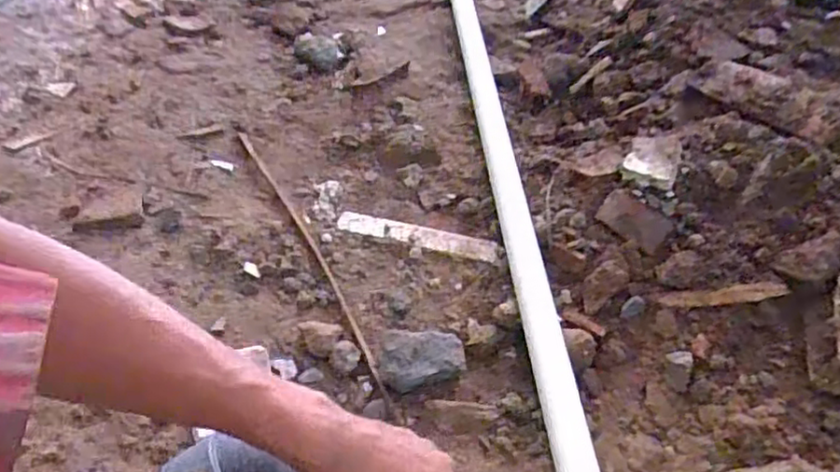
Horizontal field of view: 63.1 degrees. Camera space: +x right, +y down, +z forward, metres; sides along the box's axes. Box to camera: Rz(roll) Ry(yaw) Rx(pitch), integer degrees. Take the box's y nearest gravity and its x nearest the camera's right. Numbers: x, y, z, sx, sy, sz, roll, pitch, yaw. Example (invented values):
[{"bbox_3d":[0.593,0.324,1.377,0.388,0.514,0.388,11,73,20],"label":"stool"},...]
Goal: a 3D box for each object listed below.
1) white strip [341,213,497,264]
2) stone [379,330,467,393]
[{"bbox_3d":[-0.003,0.000,0.743,0.179,0.004,0.027,11,52,14],"label":"white strip"},{"bbox_3d":[0.002,0.109,0.611,0.079,0.032,0.052,-8,46,-9],"label":"stone"}]

